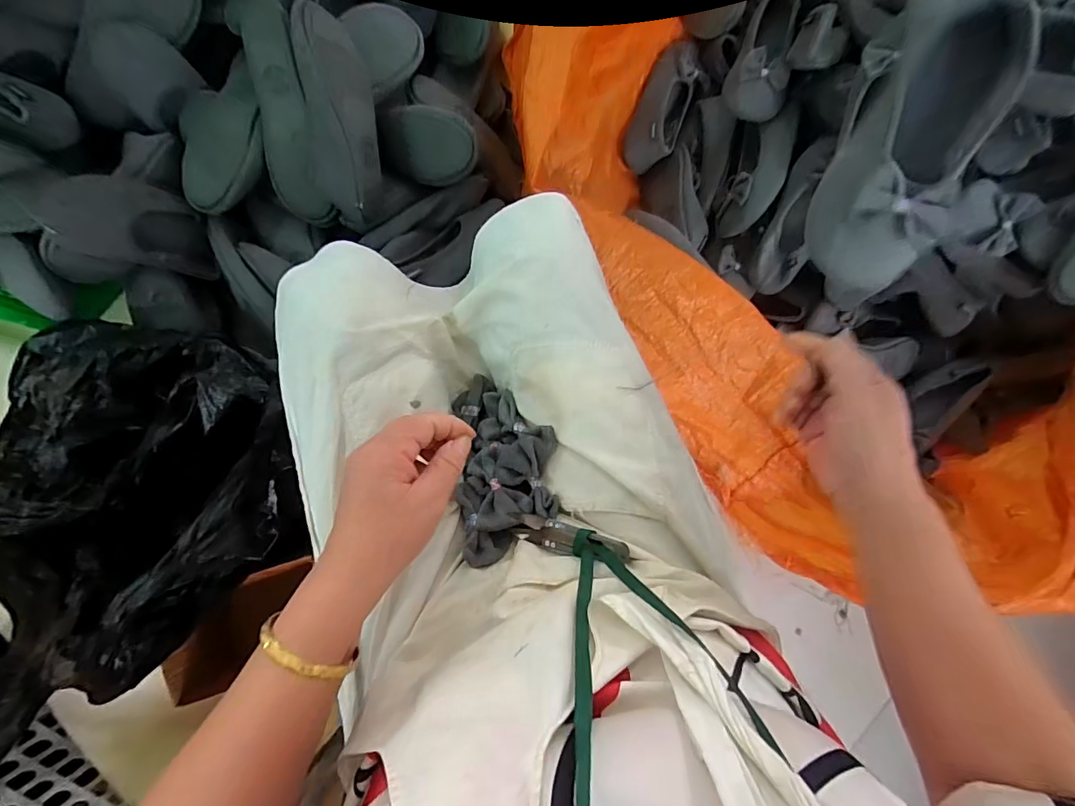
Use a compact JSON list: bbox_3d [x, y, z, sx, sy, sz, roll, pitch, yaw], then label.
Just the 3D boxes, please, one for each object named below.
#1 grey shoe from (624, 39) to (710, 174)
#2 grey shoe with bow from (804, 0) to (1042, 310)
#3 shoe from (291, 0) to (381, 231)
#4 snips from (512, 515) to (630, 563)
[{"bbox_3d":[0.219,-0.511,0.825,0.093,0.063,0.230,29,83,0],"label":"grey shoe"},{"bbox_3d":[0.305,-0.205,0.393,0.096,0.056,0.242,24,97,-1],"label":"grey shoe with bow"},{"bbox_3d":[-0.253,-0.357,0.618,0.078,0.073,0.244,-3,118,-4],"label":"shoe"},{"bbox_3d":[0.027,0.111,0.391,0.093,0.007,0.025,7,83,16],"label":"snips"}]

